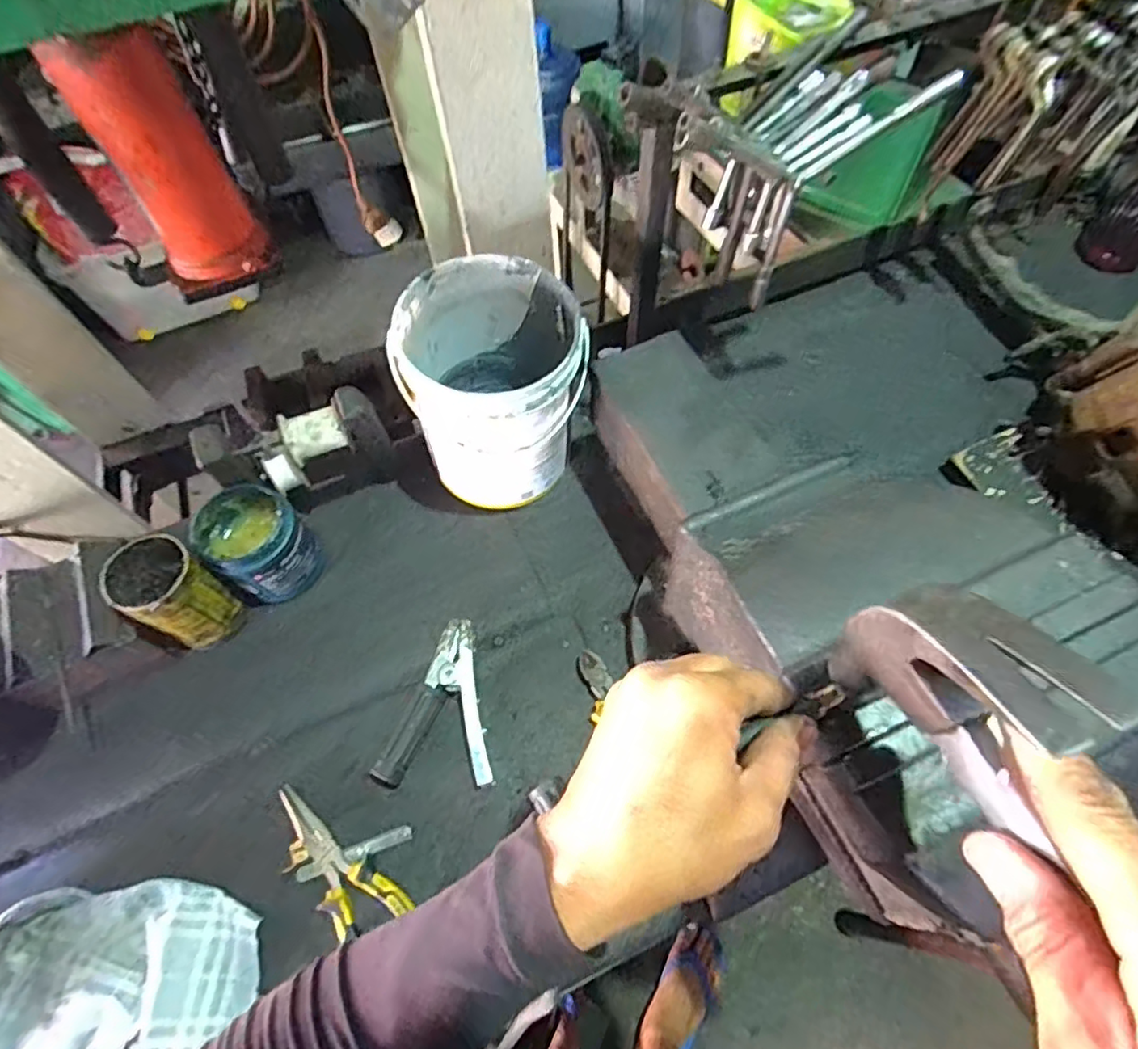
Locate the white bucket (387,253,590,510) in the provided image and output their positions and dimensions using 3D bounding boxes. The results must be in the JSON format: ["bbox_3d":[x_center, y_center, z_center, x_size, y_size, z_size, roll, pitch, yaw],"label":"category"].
[{"bbox_3d":[-0.075,-0.134,0.631,0.169,0.213,0.174,-1,61,2],"label":"white bucket"}]

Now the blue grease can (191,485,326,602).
[{"bbox_3d":[-0.315,0.024,0.614,0.090,0.102,0.088,-1,61,2],"label":"blue grease can"}]

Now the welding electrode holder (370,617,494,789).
[{"bbox_3d":[-0.129,0.168,0.567,0.097,0.028,0.146,-8,61,-1],"label":"welding electrode holder"}]

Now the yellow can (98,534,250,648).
[{"bbox_3d":[-0.378,0.069,0.585,0.078,0.112,0.074,33,68,20],"label":"yellow can"}]

